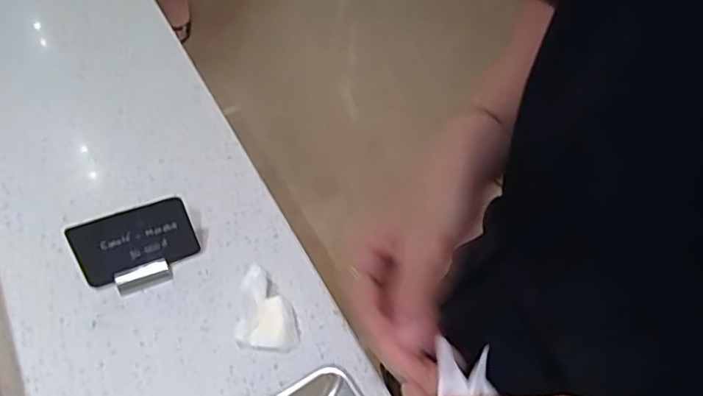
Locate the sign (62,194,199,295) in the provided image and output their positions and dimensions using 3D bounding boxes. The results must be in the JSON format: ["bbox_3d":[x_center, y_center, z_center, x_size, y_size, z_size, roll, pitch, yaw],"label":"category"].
[{"bbox_3d":[-0.165,0.038,0.441,0.085,0.064,0.009,-20,25,-11],"label":"sign"}]

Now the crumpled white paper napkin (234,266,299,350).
[{"bbox_3d":[-0.061,0.082,0.424,0.044,0.024,0.053,4,56,5],"label":"crumpled white paper napkin"}]

